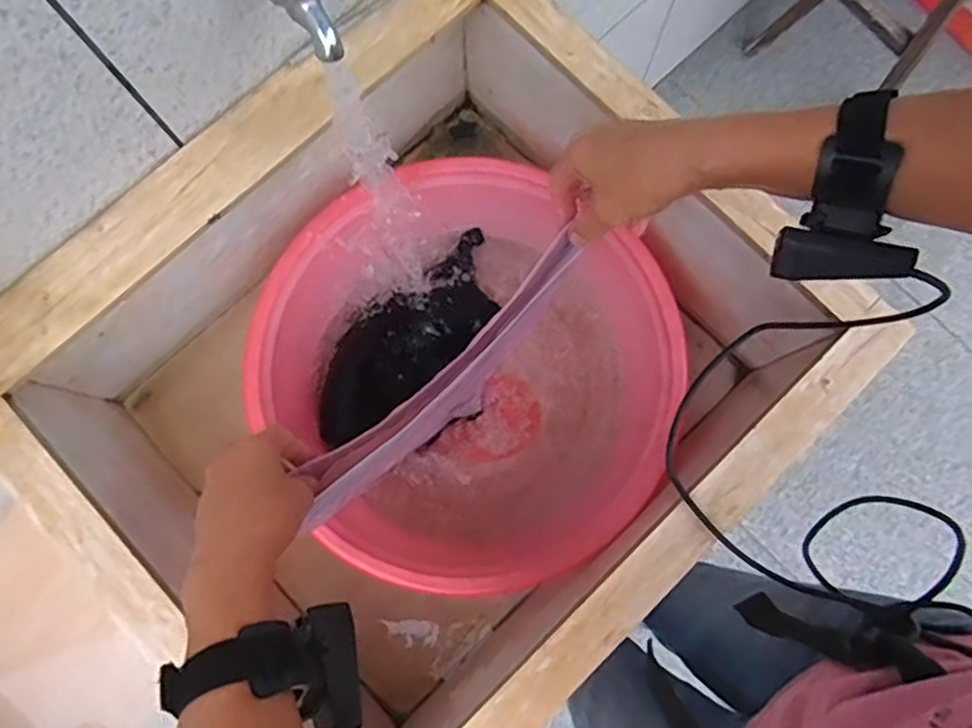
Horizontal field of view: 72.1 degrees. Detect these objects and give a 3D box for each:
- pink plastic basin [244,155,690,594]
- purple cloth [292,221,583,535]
[{"bbox_3d":[-0.017,0.013,0.644,0.383,0.169,0.367,0,79,0],"label":"pink plastic basin"},{"bbox_3d":[-0.028,0.009,0.512,0.045,0.054,0.268,44,84,7],"label":"purple cloth"}]

